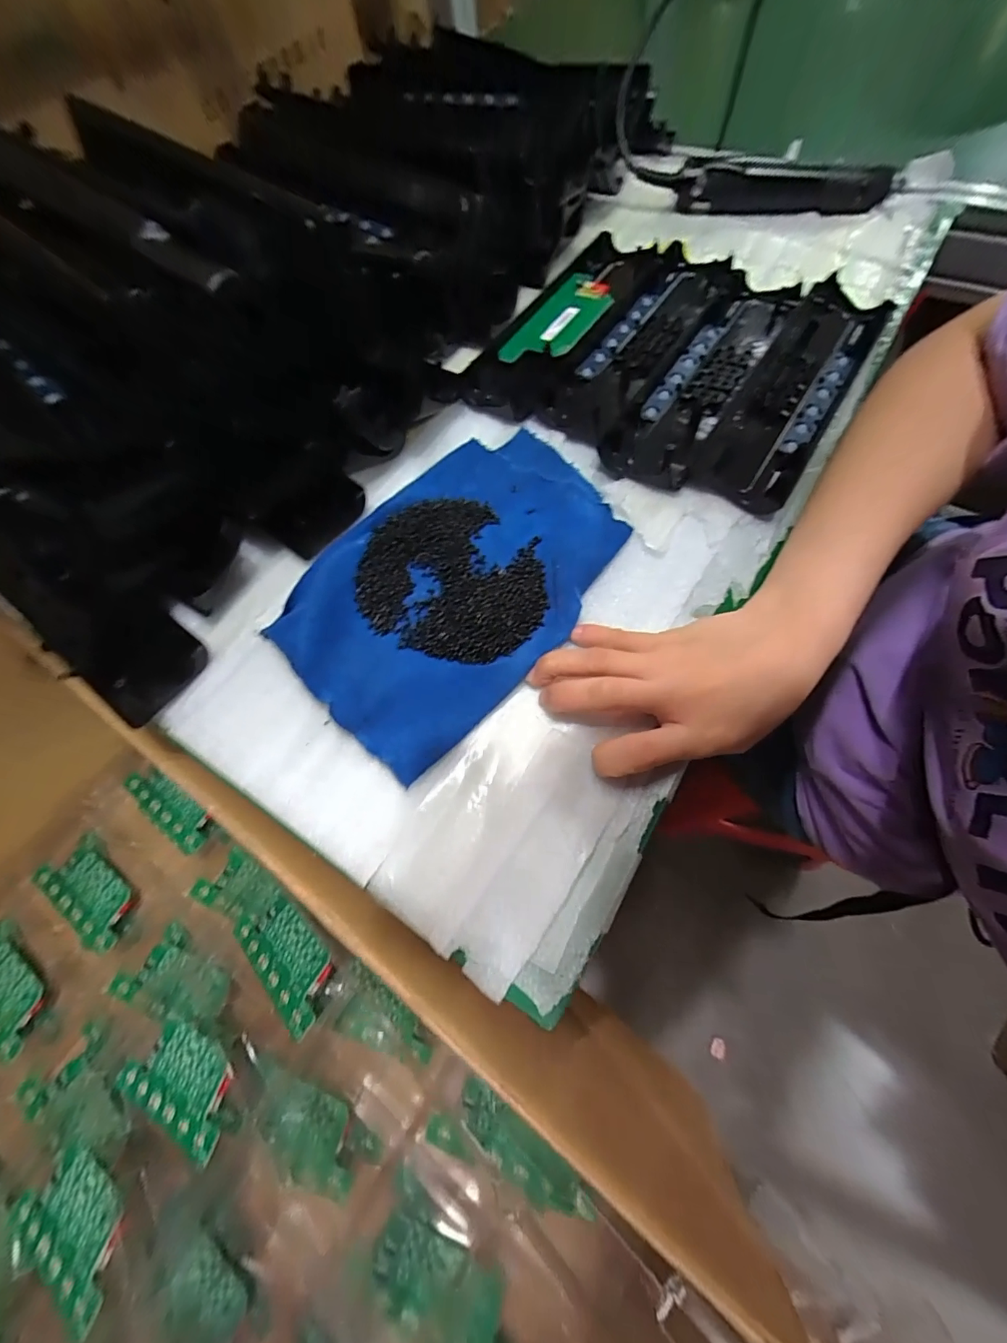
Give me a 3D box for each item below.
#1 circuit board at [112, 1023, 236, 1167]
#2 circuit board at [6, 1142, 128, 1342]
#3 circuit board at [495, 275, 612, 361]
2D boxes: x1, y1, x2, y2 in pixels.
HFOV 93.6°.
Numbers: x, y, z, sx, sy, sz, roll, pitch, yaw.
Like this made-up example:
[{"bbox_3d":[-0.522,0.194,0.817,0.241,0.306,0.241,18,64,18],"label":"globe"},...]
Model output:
[{"bbox_3d":[-0.257,0.318,0.374,0.141,0.011,0.054,-5,50,30],"label":"circuit board"},{"bbox_3d":[-0.310,0.396,0.340,0.126,0.007,0.057,-5,47,27],"label":"circuit board"},{"bbox_3d":[0.054,-0.309,0.417,0.049,0.010,0.126,32,72,18],"label":"circuit board"}]

